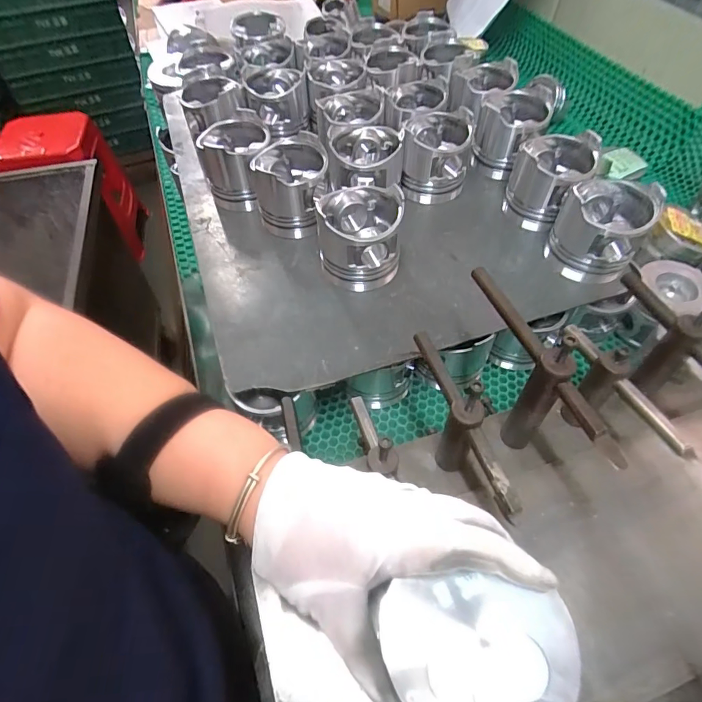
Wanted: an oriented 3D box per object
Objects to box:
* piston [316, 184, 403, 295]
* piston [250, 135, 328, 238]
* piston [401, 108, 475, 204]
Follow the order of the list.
[{"bbox_3d":[0.005,-0.131,0.525,0.101,0.077,0.097,4,54,4],"label":"piston"},{"bbox_3d":[-0.079,-0.210,0.574,0.093,0.083,0.104,2,54,3],"label":"piston"},{"bbox_3d":[0.114,-0.268,0.609,0.094,0.080,0.109,10,55,8],"label":"piston"}]

